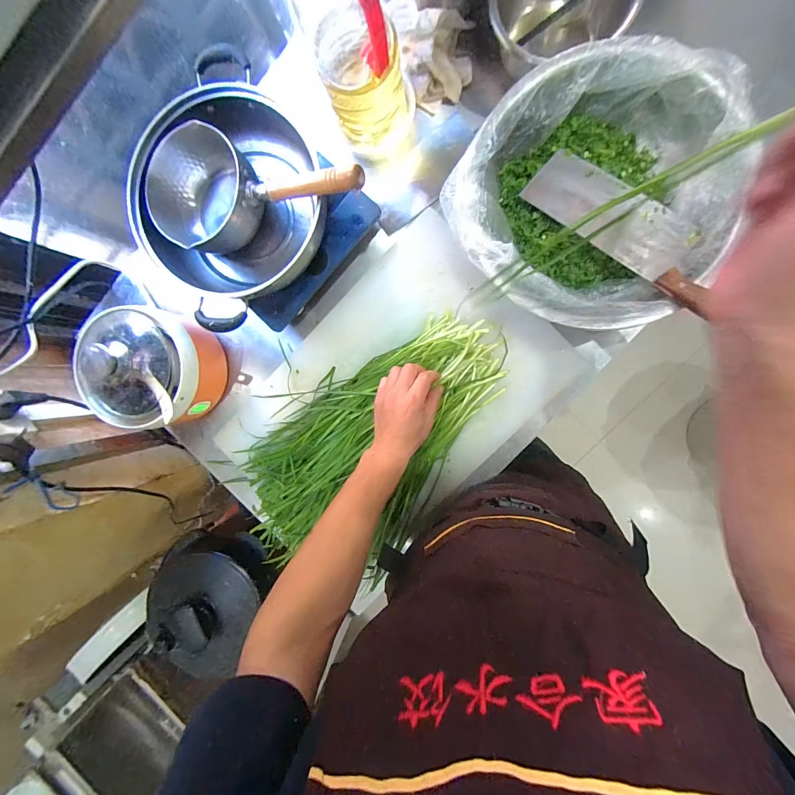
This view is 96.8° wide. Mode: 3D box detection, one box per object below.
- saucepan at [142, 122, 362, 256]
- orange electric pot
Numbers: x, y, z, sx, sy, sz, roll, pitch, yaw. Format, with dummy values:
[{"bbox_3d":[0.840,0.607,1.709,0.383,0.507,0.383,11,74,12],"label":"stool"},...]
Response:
[{"bbox_3d":[-0.197,-0.280,0.493,0.324,0.090,0.155,11,95,21],"label":"saucepan"},{"bbox_3d":[-0.393,-0.049,0.568,0.160,0.151,0.166,0,94,7],"label":"orange electric pot"}]

